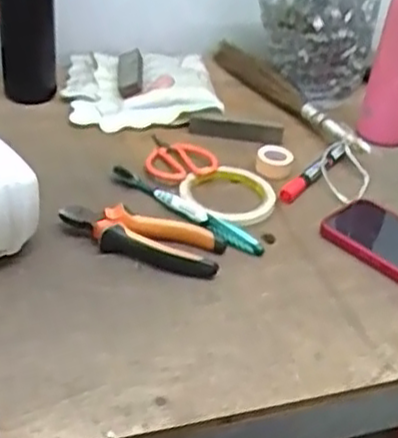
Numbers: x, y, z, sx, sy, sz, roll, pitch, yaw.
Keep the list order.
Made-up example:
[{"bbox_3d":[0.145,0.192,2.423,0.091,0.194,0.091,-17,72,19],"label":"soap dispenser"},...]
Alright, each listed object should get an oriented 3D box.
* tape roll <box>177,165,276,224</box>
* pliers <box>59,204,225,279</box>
[{"bbox_3d":[0.030,-0.025,0.723,0.096,0.016,0.096,4,35,-3],"label":"tape roll"},{"bbox_3d":[-0.053,0.012,0.643,0.149,0.029,0.054,11,35,7],"label":"pliers"}]

